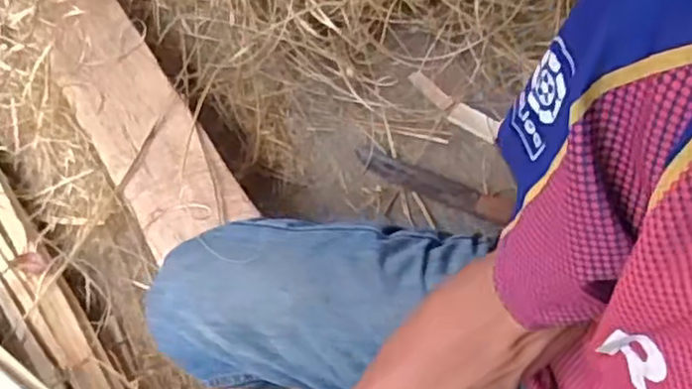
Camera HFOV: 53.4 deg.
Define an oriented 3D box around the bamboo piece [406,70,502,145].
[{"bbox_3d":[0.148,-0.125,0.970,0.154,0.016,0.036,38,69,18],"label":"bamboo piece"}]

